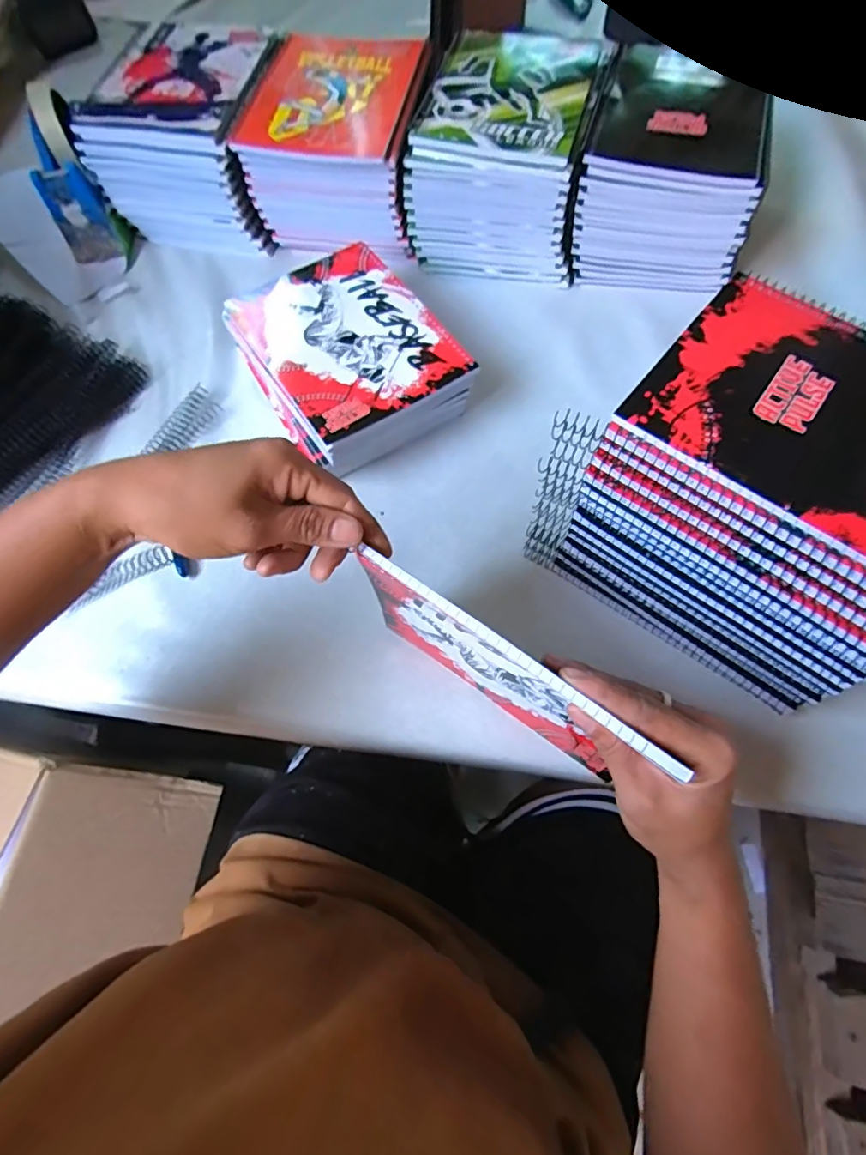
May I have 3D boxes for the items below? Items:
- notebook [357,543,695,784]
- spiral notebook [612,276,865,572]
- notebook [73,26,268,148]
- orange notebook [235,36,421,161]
[{"bbox_3d":[0.038,0.057,0.328,0.184,0.141,0.013,35,74,15],"label":"notebook"},{"bbox_3d":[0.224,-0.087,0.290,0.194,0.006,0.148,38,74,16],"label":"spiral notebook"},{"bbox_3d":[-0.256,-0.504,0.533,0.145,0.011,0.173,12,69,8],"label":"notebook"},{"bbox_3d":[-0.098,-0.478,0.522,0.148,0.012,0.182,9,69,6],"label":"orange notebook"}]

